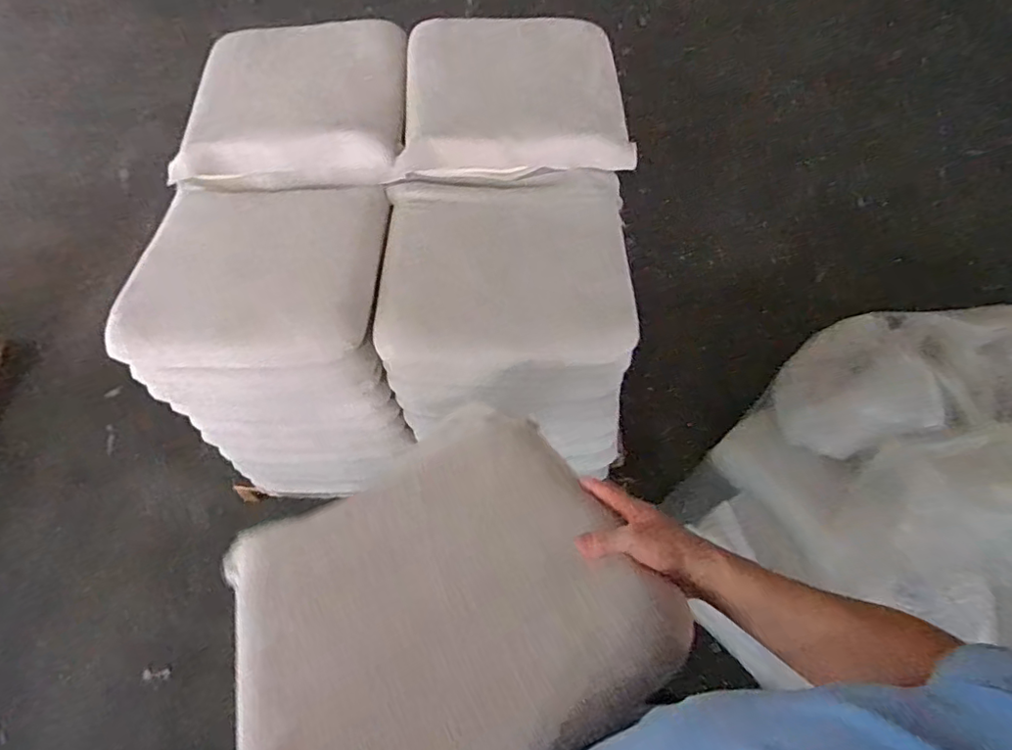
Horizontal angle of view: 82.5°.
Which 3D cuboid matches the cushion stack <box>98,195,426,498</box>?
[{"bbox_3d":[-0.429,-0.032,1.239,0.460,0.607,0.374,4,60,3],"label":"cushion stack"}]

